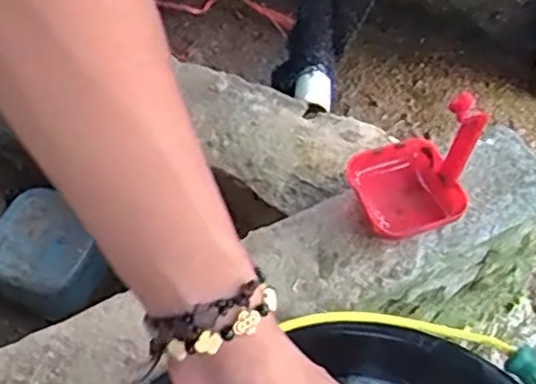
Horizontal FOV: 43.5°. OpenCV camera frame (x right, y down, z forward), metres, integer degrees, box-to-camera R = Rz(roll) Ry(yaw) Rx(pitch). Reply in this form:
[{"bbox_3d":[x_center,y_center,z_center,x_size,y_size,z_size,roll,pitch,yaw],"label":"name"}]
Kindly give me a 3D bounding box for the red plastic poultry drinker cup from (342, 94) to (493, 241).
[{"bbox_3d":[0.087,-0.020,0.406,0.065,0.082,0.063,-22,57,-10],"label":"red plastic poultry drinker cup"}]

